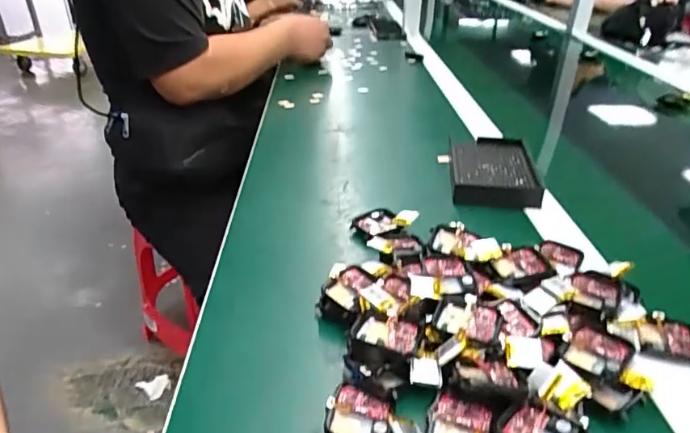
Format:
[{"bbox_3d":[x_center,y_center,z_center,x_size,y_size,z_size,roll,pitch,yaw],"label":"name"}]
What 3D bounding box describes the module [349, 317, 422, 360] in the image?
[{"bbox_3d":[0.025,0.082,0.318,0.042,0.021,0.032,8,33,17],"label":"module"}]

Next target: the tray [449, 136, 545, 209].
[{"bbox_3d":[0.174,-0.053,0.563,0.100,0.021,0.136,6,32,7],"label":"tray"}]

